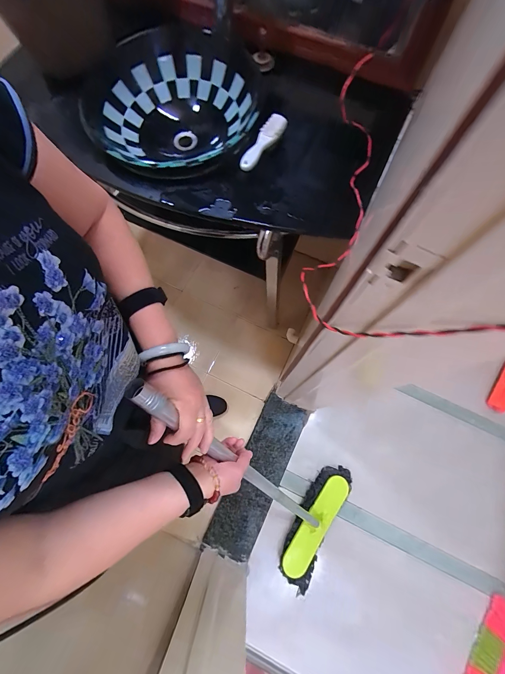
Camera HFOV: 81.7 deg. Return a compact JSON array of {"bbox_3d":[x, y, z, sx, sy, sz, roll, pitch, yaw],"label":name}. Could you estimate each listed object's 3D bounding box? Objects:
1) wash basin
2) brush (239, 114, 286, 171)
[{"bbox_3d":[-0.193,-0.567,0.727,0.388,0.136,0.413,0,72,0],"label":"wash basin"},{"bbox_3d":[0.021,-0.427,0.641,0.040,0.030,0.161,29,74,8],"label":"brush"}]

